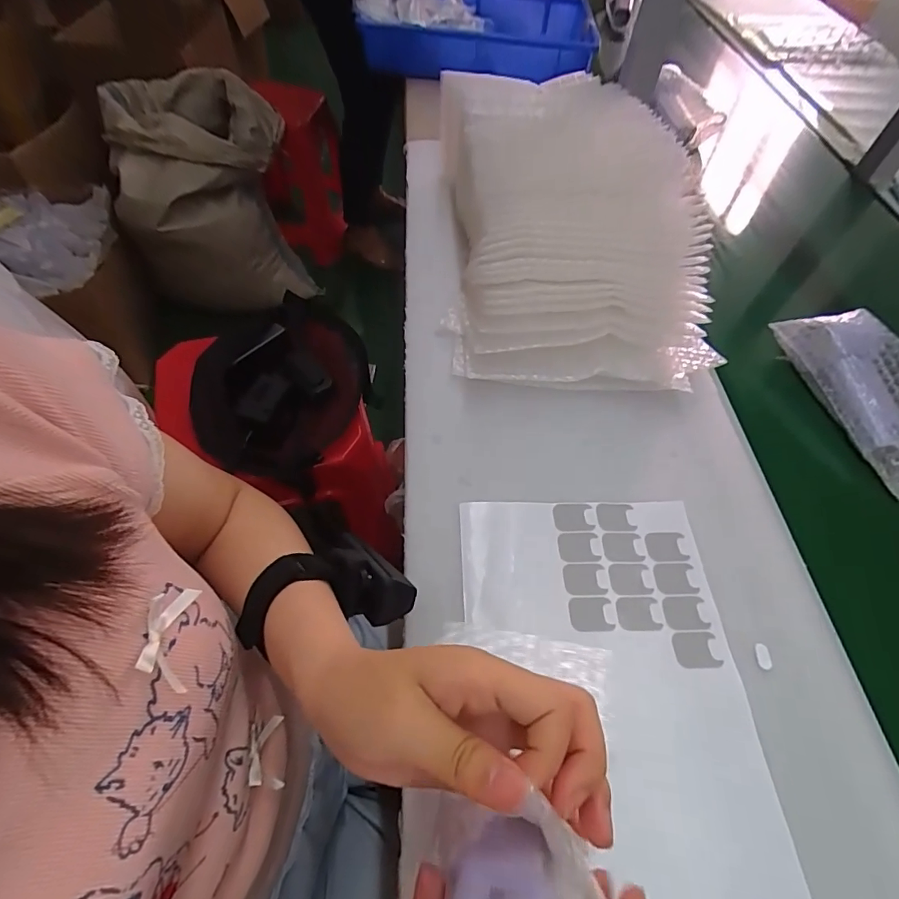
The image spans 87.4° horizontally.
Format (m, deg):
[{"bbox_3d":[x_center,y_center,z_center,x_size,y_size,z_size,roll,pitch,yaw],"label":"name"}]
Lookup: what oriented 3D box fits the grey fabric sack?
[{"bbox_3d":[-0.687,-0.719,1.382,0.456,0.488,0.416,-20,56,-16],"label":"grey fabric sack"}]

